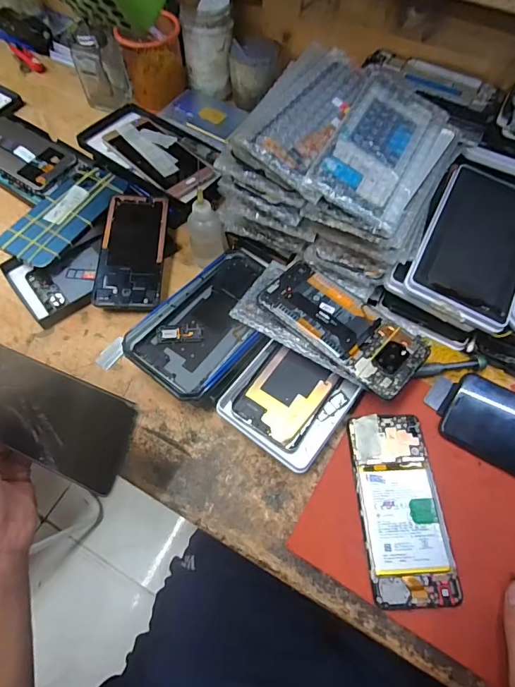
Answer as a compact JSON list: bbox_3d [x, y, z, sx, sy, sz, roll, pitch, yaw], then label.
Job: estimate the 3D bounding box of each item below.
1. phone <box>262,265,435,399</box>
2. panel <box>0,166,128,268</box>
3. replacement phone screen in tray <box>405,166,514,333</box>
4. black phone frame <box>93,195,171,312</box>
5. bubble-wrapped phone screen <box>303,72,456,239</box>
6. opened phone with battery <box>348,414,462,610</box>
[{"bbox_3d":[0.082,-0.020,0.401,0.164,0.005,0.074,37,67,18],"label":"phone"},{"bbox_3d":[-0.230,-0.159,0.495,0.076,0.008,0.159,29,66,11],"label":"panel"},{"bbox_3d":[0.225,-0.104,0.416,0.099,0.018,0.173,23,65,12],"label":"replacement phone screen in tray"},{"bbox_3d":[-0.143,-0.110,0.469,0.070,0.010,0.152,1,63,1],"label":"black phone frame"},{"bbox_3d":[0.121,-0.184,0.389,0.101,0.017,0.170,30,70,-4],"label":"bubble-wrapped phone screen"},{"bbox_3d":[0.123,0.136,0.350,0.068,0.010,0.153,-2,63,-1],"label":"opened phone with battery"}]

